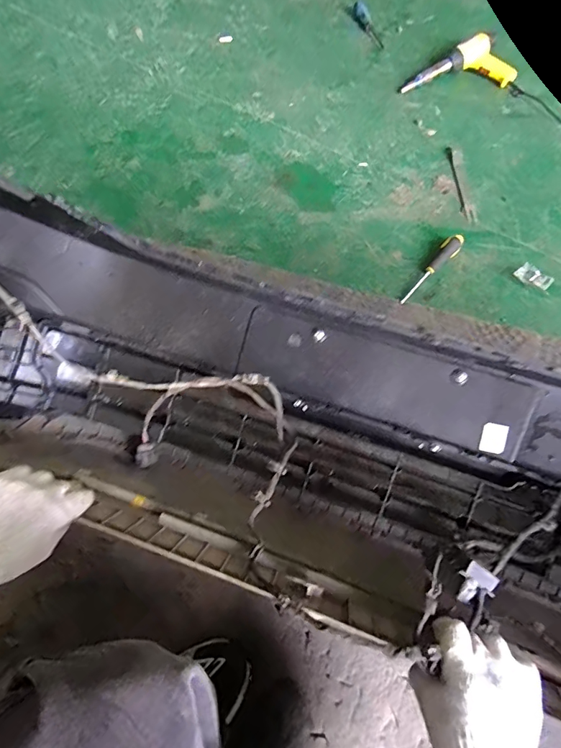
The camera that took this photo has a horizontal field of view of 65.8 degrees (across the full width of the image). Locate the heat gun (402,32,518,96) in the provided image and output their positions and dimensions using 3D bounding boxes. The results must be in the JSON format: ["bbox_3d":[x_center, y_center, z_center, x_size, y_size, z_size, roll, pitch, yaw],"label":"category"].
[{"bbox_3d":[0.469,-0.795,1.148,0.280,0.053,0.148,-25,68,-8],"label":"heat gun"}]

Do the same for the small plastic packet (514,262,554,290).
[{"bbox_3d":[0.536,-0.207,0.913,0.072,0.017,0.040,33,72,15],"label":"small plastic packet"}]

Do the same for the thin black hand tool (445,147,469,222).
[{"bbox_3d":[0.423,-0.460,1.043,0.017,0.010,0.246,-1,67,2],"label":"thin black hand tool"}]

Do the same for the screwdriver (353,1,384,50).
[{"bbox_3d":[0.271,-1.068,1.323,0.042,0.024,0.207,-18,68,-5],"label":"screwdriver"}]

